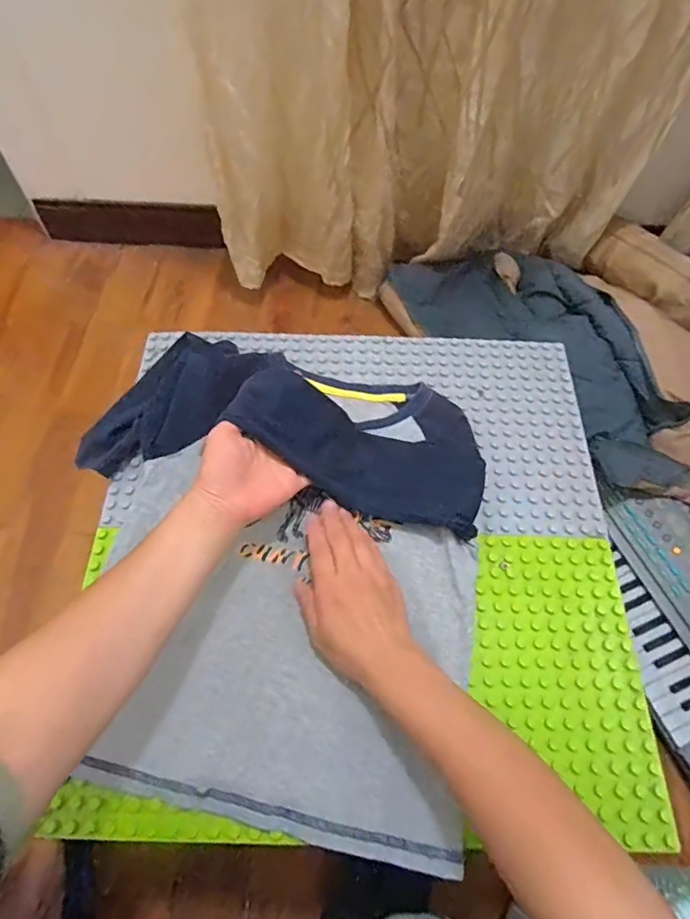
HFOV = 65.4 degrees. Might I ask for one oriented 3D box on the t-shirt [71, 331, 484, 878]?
[{"bbox_3d":[-0.063,0.081,0.488,0.361,0.063,0.419,9,61,3],"label":"t-shirt"}]

